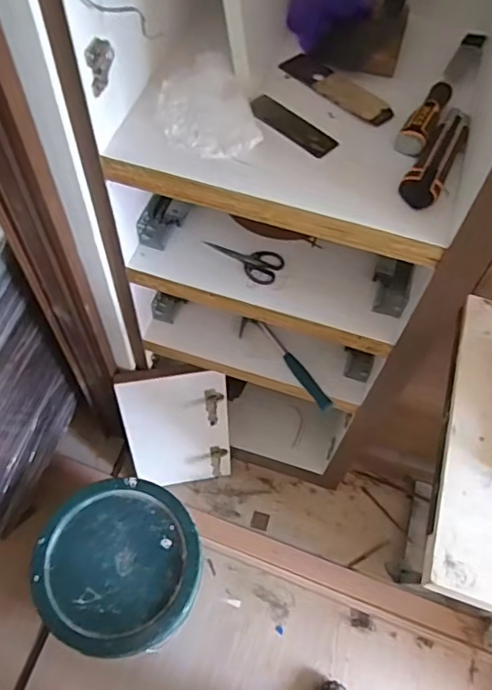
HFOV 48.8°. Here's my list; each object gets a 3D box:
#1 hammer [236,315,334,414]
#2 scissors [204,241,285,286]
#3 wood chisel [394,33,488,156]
[{"bbox_3d":[0.072,0.036,1.019,0.045,0.037,0.232,-38,68,-22],"label":"hammer"},{"bbox_3d":[-0.003,-0.142,0.866,0.126,0.007,0.064,29,62,13],"label":"scissors"},{"bbox_3d":[0.269,-0.343,0.732,0.037,0.026,0.274,28,62,13],"label":"wood chisel"}]

